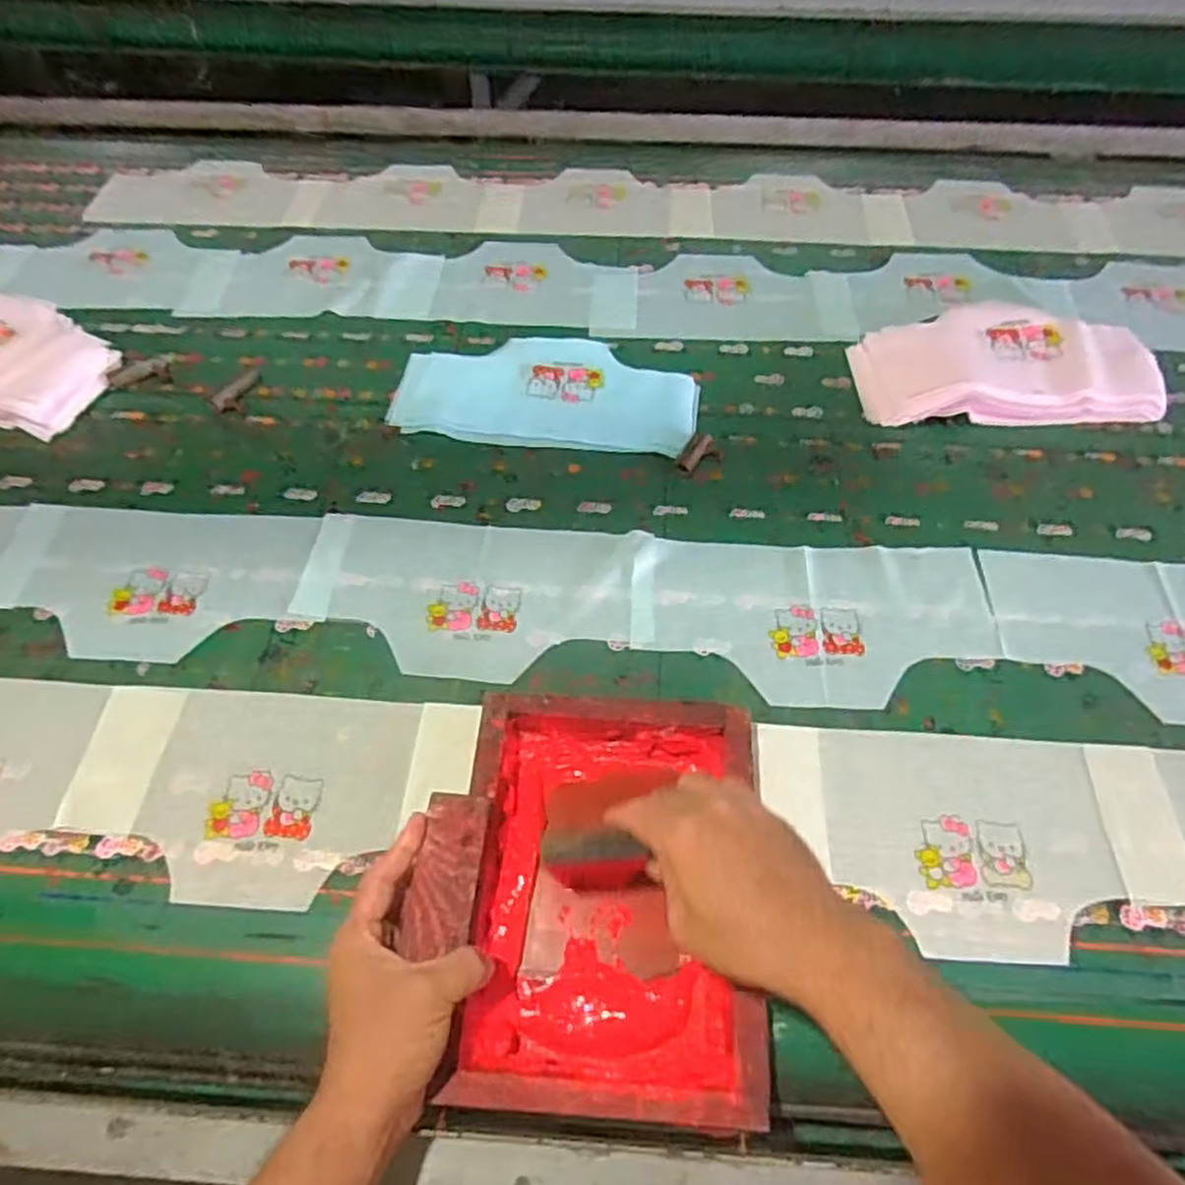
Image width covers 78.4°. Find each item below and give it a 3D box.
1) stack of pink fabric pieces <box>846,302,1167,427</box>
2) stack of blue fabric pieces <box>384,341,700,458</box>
[{"bbox_3d":[0.462,-0.256,0.812,0.330,0.044,0.165,-2,57,-1],"label":"stack of pink fabric pieces"},{"bbox_3d":[-0.048,-0.228,0.815,0.326,0.014,0.167,8,57,6],"label":"stack of blue fabric pieces"}]

